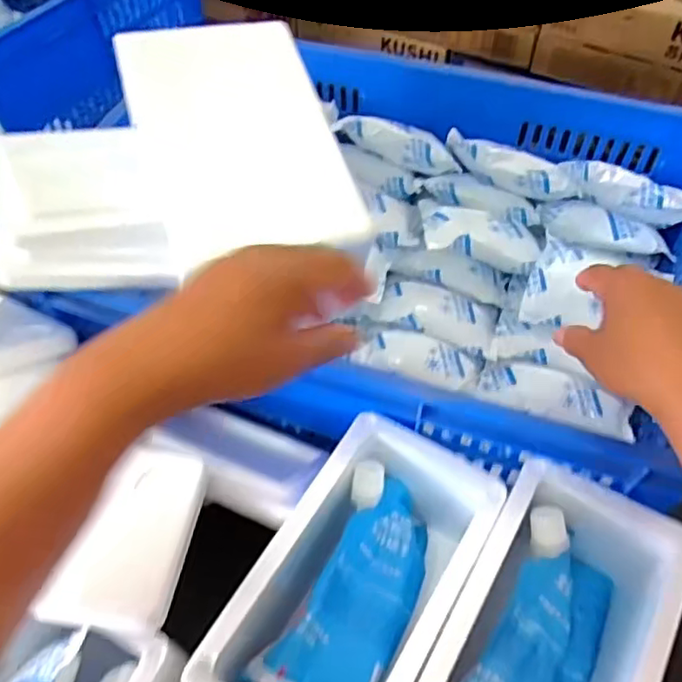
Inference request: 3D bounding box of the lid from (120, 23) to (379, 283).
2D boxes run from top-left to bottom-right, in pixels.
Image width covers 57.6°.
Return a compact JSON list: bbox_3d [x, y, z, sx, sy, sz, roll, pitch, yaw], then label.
[{"bbox_3d":[-0.084,-0.169,0.512,0.151,0.024,0.243,-16,70,-11],"label":"lid"}]

